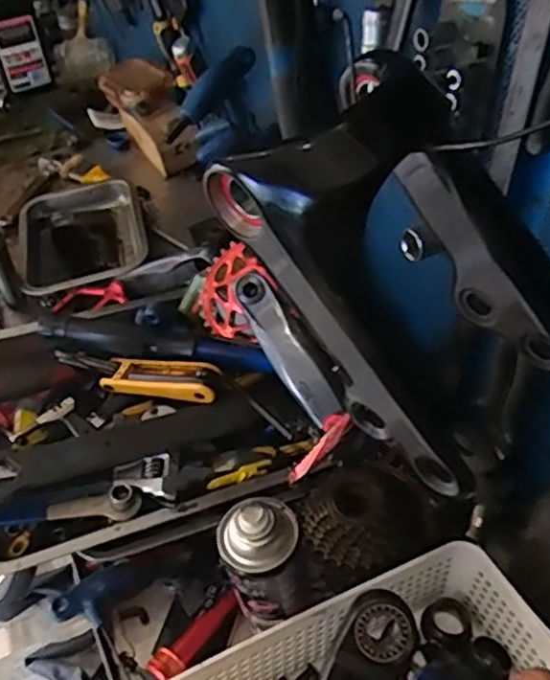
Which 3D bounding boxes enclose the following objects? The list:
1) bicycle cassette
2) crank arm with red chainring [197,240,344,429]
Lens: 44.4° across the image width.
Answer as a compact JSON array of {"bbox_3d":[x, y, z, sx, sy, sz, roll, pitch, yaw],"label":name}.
[{"bbox_3d":[0.080,0.144,0.590,0.097,0.045,0.118,31,53,30],"label":"bicycle cassette"},{"bbox_3d":[-0.008,0.000,0.718,0.061,0.062,0.212,-32,76,-27],"label":"crank arm with red chainring"}]

